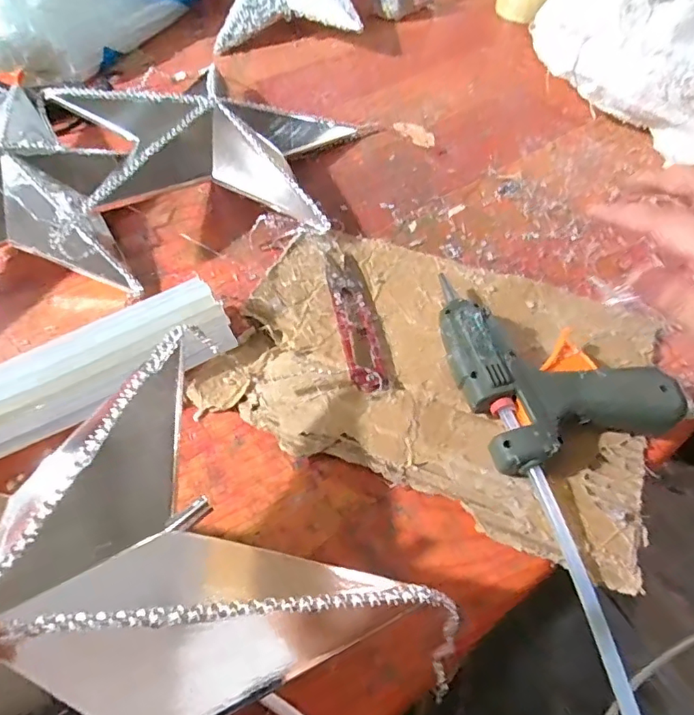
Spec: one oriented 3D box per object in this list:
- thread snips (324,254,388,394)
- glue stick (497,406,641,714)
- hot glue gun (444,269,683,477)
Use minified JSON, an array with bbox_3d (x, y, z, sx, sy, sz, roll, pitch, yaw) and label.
[{"bbox_3d":[0.005,-0.029,0.347,0.026,0.011,0.118,-7,54,-6],"label":"thread snips"},{"bbox_3d":[0.113,0.109,0.255,0.009,0.008,0.181,-11,67,-10],"label":"glue stick"},{"bbox_3d":[0.118,0.004,0.313,0.111,0.032,0.116,-12,54,-10],"label":"hot glue gun"}]

